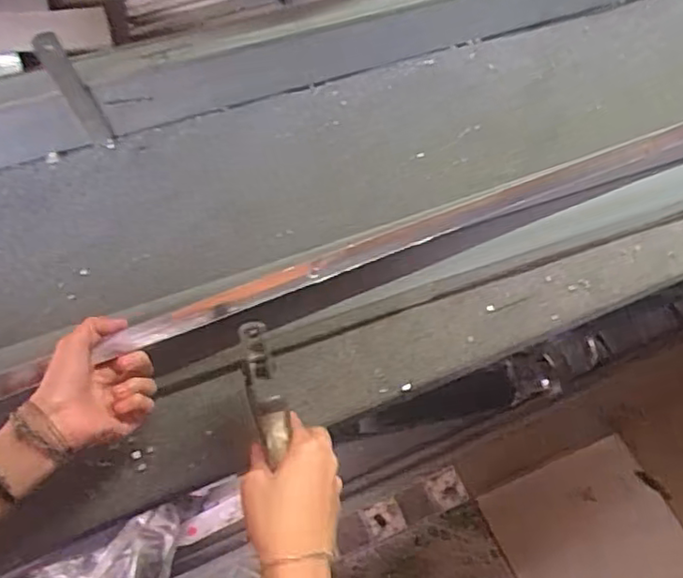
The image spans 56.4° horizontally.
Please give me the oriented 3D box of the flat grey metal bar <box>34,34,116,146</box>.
[{"bbox_3d":[-0.257,-0.190,0.614,0.026,0.138,0.011,-18,62,-3],"label":"flat grey metal bar"}]

